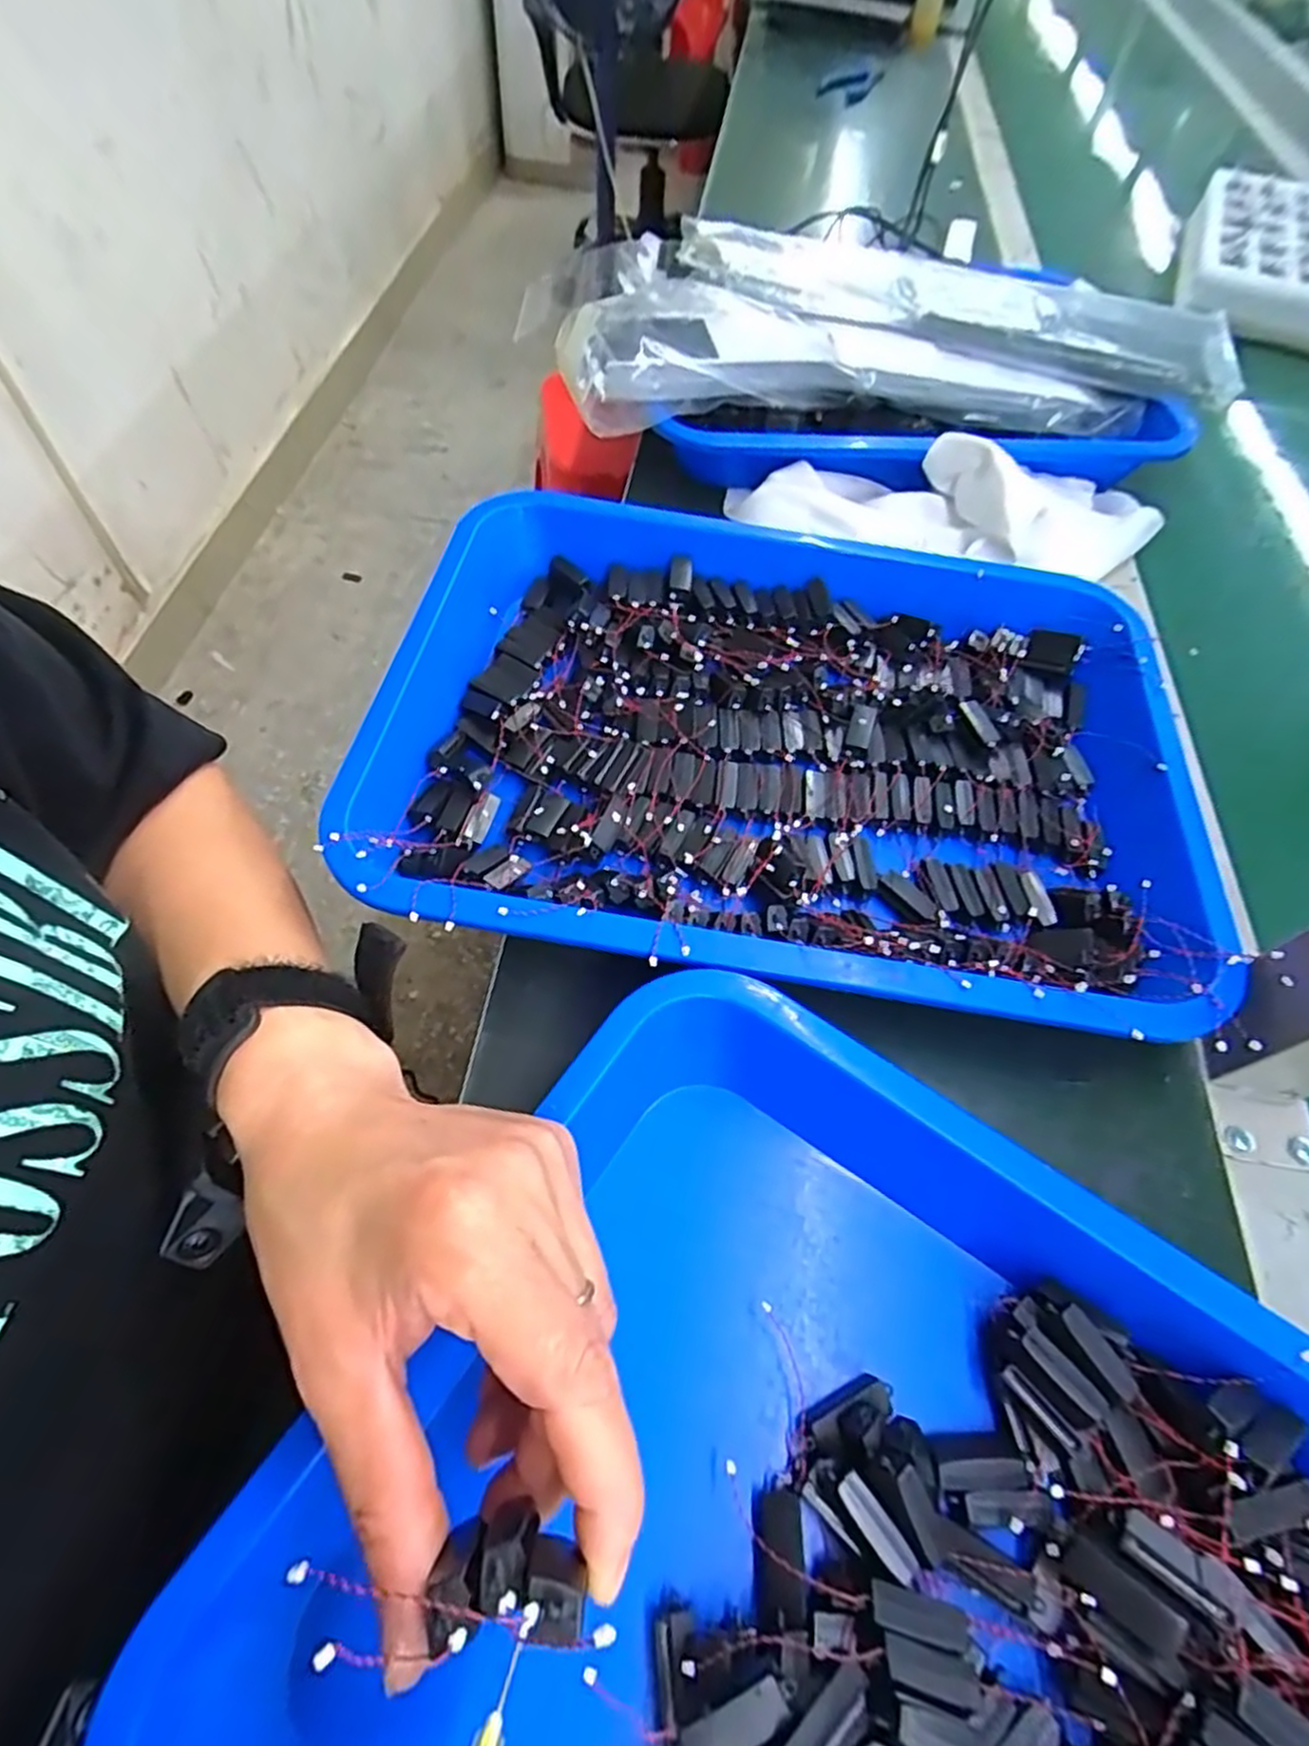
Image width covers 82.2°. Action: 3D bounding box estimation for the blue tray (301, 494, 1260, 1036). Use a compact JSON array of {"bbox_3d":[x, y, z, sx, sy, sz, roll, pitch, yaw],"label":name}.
[{"bbox_3d":[0.057,-0.066,0.357,0.366,0.059,0.259,9,59,2],"label":"blue tray"}]

